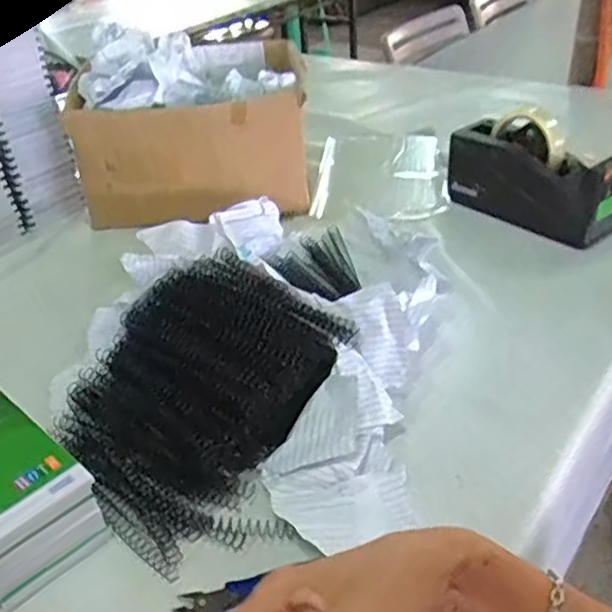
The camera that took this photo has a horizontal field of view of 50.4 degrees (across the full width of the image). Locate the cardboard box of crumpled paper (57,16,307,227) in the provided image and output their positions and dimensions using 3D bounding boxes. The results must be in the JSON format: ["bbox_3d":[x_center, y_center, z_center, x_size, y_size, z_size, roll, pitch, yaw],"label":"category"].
[{"bbox_3d":[-0.150,-0.247,0.866,0.277,0.181,0.254,-6,35,-3],"label":"cardboard box of crumpled paper"}]

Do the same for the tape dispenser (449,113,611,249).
[{"bbox_3d":[0.276,-0.155,0.799,0.067,0.121,0.210,-31,43,-33],"label":"tape dispenser"}]

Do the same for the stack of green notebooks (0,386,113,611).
[{"bbox_3d":[-0.222,0.131,0.475,0.085,0.056,0.155,-31,43,-33],"label":"stack of green notebooks"}]

